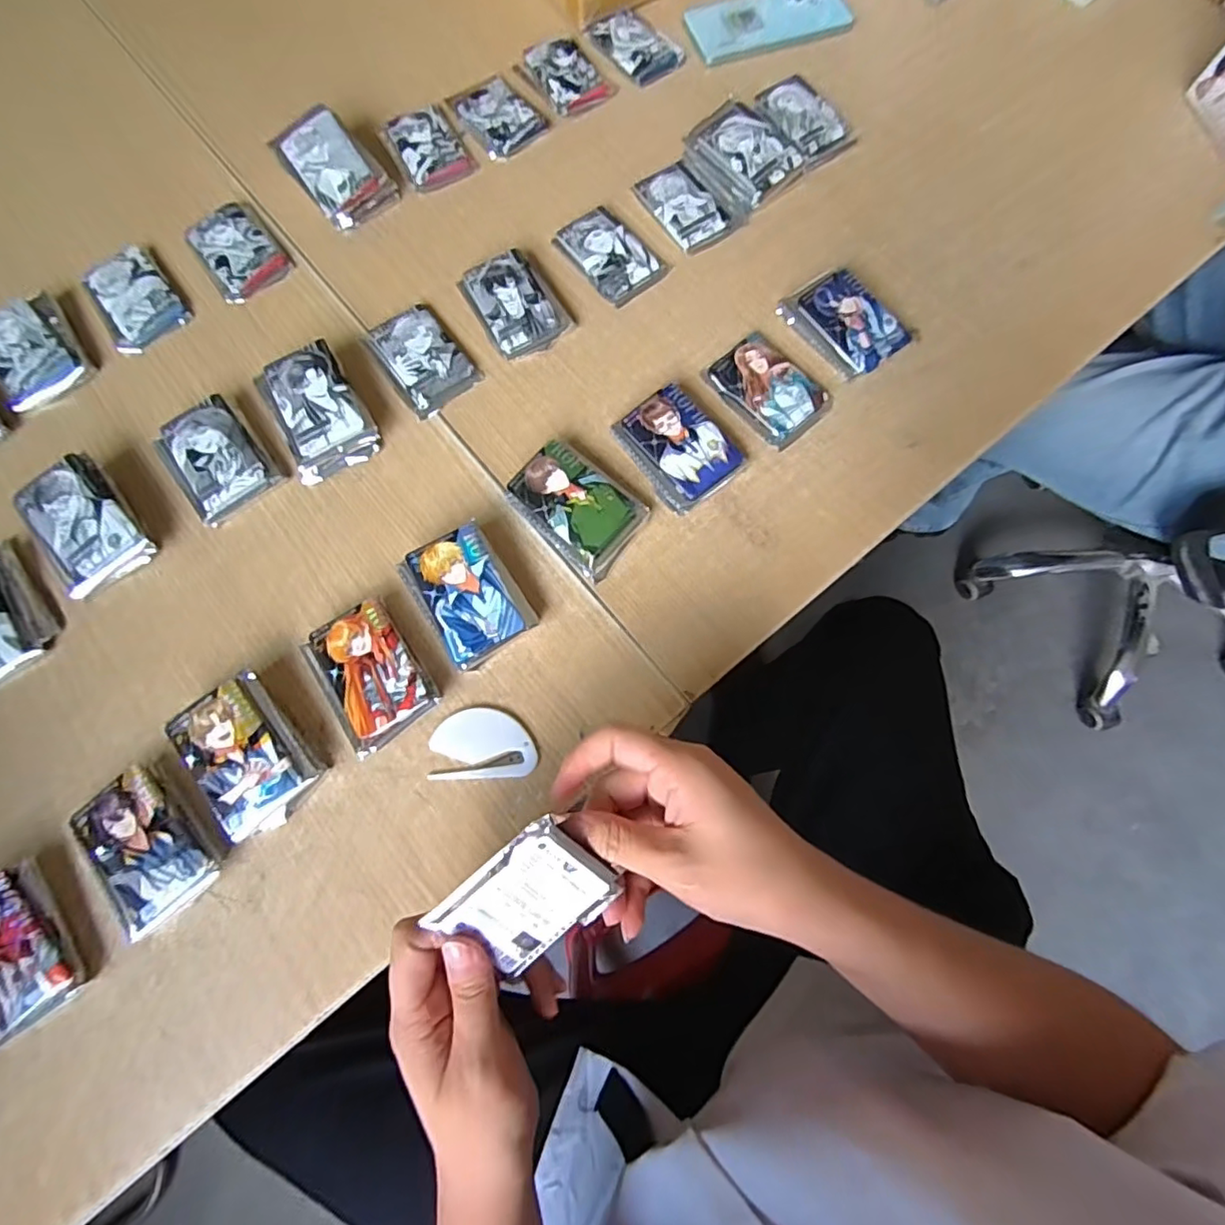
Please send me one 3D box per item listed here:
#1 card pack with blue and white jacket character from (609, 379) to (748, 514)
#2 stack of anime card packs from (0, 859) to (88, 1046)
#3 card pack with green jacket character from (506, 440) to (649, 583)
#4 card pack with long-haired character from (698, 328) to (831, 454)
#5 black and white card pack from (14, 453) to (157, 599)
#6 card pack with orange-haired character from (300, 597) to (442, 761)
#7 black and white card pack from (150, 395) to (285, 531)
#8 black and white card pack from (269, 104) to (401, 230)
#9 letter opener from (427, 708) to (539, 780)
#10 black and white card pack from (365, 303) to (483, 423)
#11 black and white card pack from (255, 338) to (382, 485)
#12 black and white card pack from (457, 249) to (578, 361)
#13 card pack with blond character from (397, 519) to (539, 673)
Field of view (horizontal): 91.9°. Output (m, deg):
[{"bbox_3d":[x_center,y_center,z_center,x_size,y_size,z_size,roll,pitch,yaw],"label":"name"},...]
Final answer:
[{"bbox_3d":[0.051,-0.129,0.461,0.069,0.020,0.090,-33,77,-8],"label":"card pack with blue and white jacket character"},{"bbox_3d":[-0.368,0.207,0.362,0.052,0.026,0.087,-37,78,-9],"label":"stack of anime card packs"},{"bbox_3d":[-0.028,-0.079,0.447,0.094,0.019,0.065,38,78,10],"label":"card pack with green jacket character"},{"bbox_3d":[0.128,-0.184,0.481,0.068,0.012,0.093,-38,78,-9],"label":"card pack with long-haired character"},{"bbox_3d":[-0.391,-0.062,0.437,0.064,0.033,0.089,-40,78,-10],"label":"black and white card pack"},{"bbox_3d":[-0.168,0.043,0.412,0.064,0.020,0.091,-34,77,-8],"label":"card pack with orange-haired character"},{"bbox_3d":[-0.308,-0.119,0.461,0.063,0.020,0.087,-36,77,-9],"label":"black and white card pack"},{"bbox_3d":[-0.246,-0.394,0.526,0.073,0.040,0.097,-35,77,-8],"label":"black and white card pack"},{"bbox_3d":[-0.088,0.090,0.407,0.070,0.005,0.046,-2,75,0],"label":"letter opener"},{"bbox_3d":[-0.158,-0.211,0.491,0.064,0.010,0.091,-37,78,-9],"label":"black and white card pack"},{"bbox_3d":[-0.230,-0.157,0.465,0.065,0.031,0.095,-30,77,-7],"label":"black and white card pack"},{"bbox_3d":[-0.080,-0.261,0.500,0.069,0.020,0.084,-29,76,-7],"label":"black and white card pack"},{"bbox_3d":[-0.101,-0.012,0.422,0.066,0.031,0.087,-30,77,-7],"label":"card pack with blond character"}]

